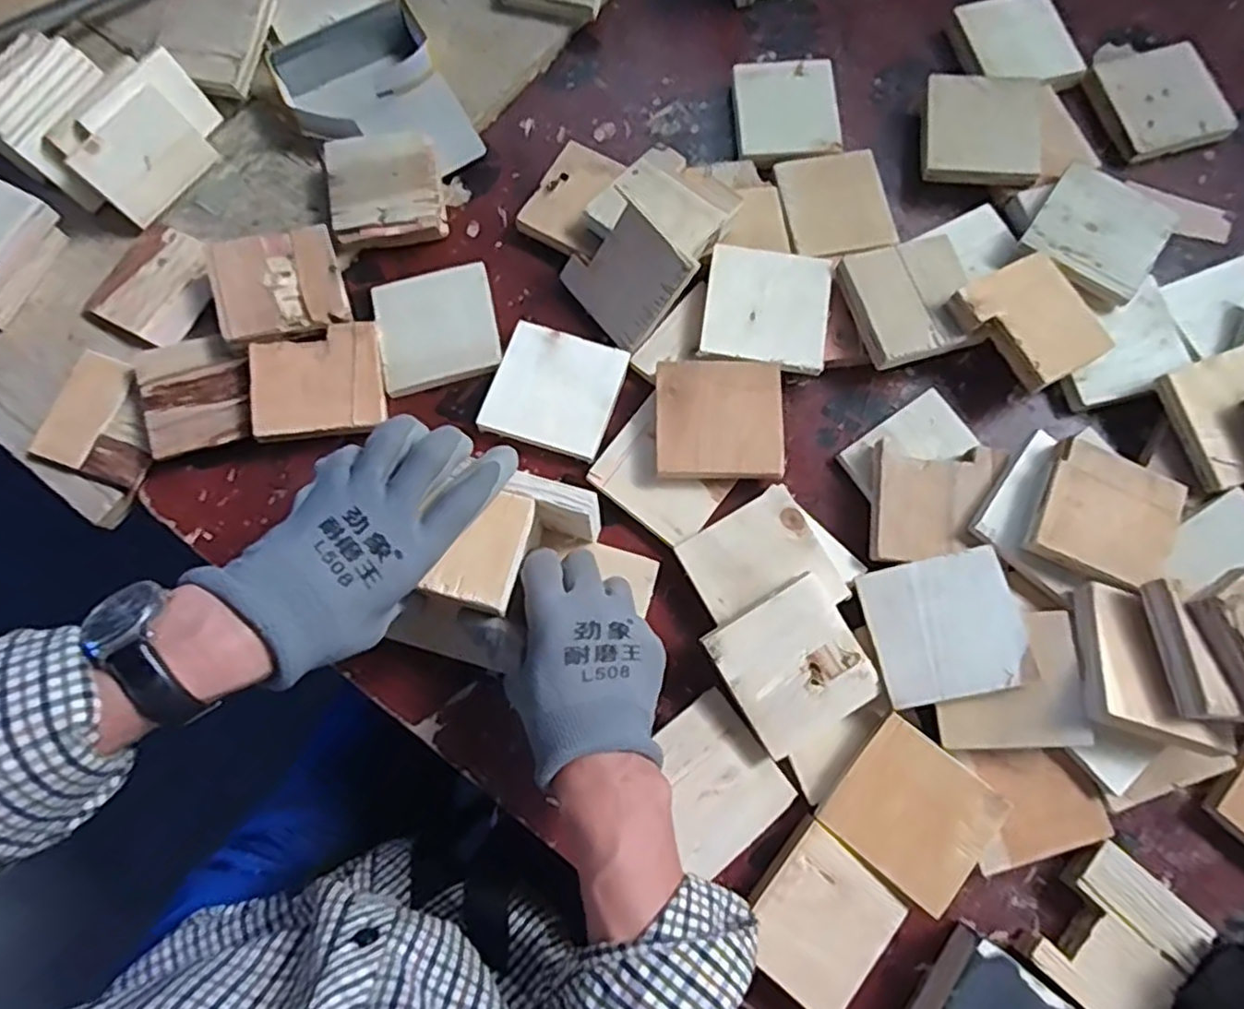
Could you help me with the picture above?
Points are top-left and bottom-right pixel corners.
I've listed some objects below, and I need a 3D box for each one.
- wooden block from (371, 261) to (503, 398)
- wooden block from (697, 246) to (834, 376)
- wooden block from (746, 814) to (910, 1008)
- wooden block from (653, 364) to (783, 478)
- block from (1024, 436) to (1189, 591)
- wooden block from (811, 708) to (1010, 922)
[{"bbox_3d":[-0.144,-0.138,0.555,0.089,0.010,0.094,-12,77,-4],"label":"wooden block"},{"bbox_3d":[0.110,-0.148,0.541,0.092,0.012,0.095,10,77,1],"label":"wooden block"},{"bbox_3d":[0.123,0.261,0.448,0.078,0.018,0.087,40,79,8],"label":"wooden block"},{"bbox_3d":[0.071,-0.061,0.514,0.090,0.012,0.084,2,77,-1],"label":"wooden block"},{"bbox_3d":[0.323,0.008,0.475,0.087,0.017,0.086,26,78,5],"label":"block"},{"bbox_3d":[0.184,0.194,0.451,0.089,0.014,0.083,39,79,8],"label":"wooden block"}]

